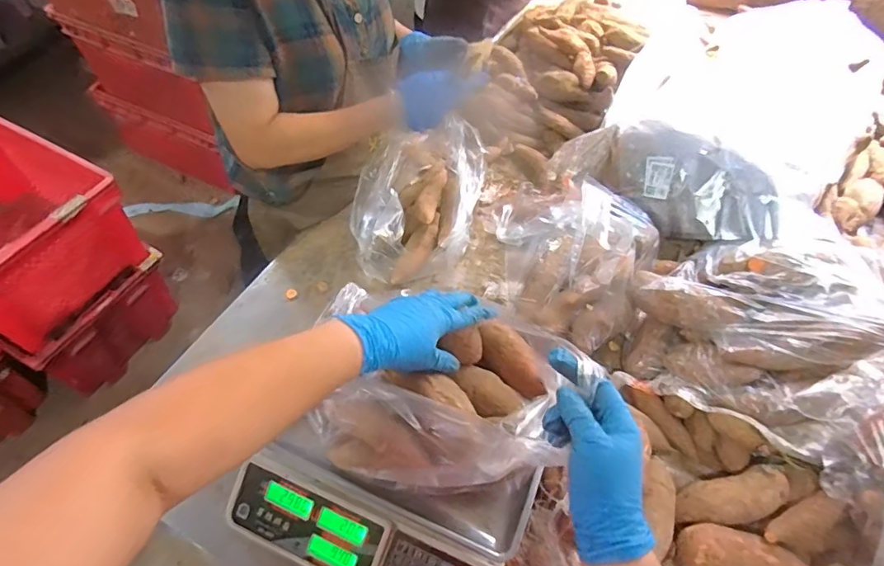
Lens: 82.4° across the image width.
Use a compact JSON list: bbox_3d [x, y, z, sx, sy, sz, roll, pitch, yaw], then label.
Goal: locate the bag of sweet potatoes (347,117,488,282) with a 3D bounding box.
[{"bbox_3d":[-0.034,-0.172,0.879,0.198,0.124,0.354,11,55,4],"label":"bag of sweet potatoes"}]

